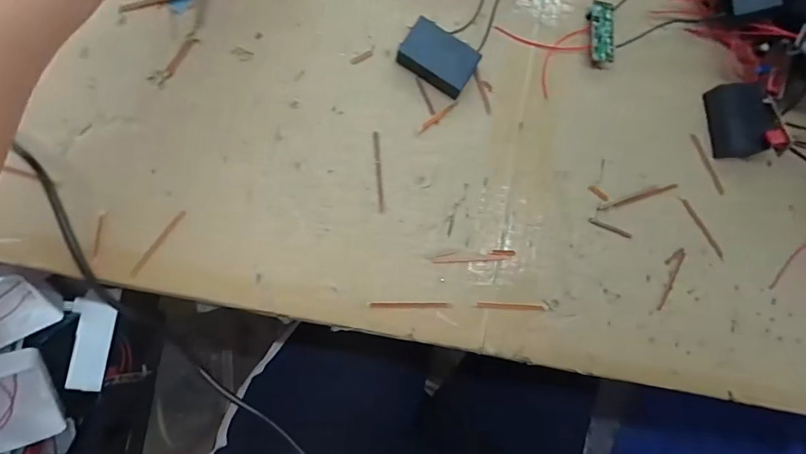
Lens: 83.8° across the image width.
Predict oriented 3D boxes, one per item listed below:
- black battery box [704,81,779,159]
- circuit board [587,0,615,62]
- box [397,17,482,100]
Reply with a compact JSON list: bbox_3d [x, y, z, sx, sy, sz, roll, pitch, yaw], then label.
[{"bbox_3d":[0.234,-0.075,0.311,0.033,0.021,0.053,0,84,-7],"label":"black battery box"},{"bbox_3d":[0.137,-0.134,0.310,0.017,0.007,0.042,1,84,-6],"label":"circuit board"},{"bbox_3d":[0.023,-0.110,0.294,0.047,0.016,0.030,32,82,-3],"label":"box"}]

